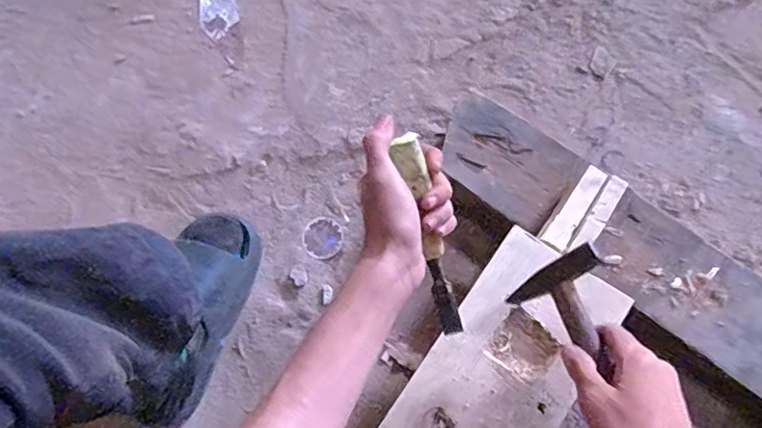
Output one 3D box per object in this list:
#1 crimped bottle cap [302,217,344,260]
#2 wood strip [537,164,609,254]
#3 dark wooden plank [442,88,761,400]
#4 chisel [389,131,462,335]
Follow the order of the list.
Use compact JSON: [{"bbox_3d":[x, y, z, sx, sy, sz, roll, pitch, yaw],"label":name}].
[{"bbox_3d":[-0.076,0.032,0.714,0.052,0.009,0.056,-1,74,2],"label":"crimped bottle cap"},{"bbox_3d":[0.203,-0.006,0.571,0.029,0.009,0.101,37,78,13],"label":"wood strip"},{"bbox_3d":[0.285,0.043,0.601,0.508,0.027,0.107,38,79,12],"label":"dark wooden plank"},{"bbox_3d":[0.041,0.024,0.462,0.020,0.019,0.188,-17,117,-3],"label":"chisel"}]

